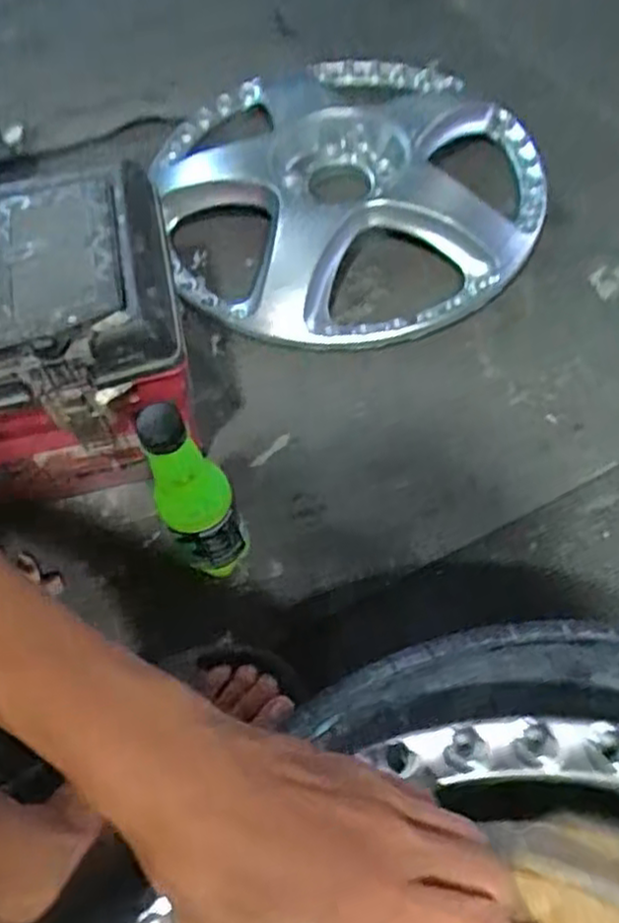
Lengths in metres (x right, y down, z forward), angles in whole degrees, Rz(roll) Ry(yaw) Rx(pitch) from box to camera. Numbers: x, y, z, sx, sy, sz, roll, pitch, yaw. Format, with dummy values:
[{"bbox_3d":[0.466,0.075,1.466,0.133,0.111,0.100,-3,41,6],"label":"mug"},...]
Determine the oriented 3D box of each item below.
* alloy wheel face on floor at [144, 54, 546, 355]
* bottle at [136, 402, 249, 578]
[{"bbox_3d":[0.043,-0.325,0.816,0.418,0.078,0.461,-15,61,-3],"label":"alloy wheel face on floor"},{"bbox_3d":[-0.084,0.032,0.548,0.055,0.210,0.049,-18,61,-4],"label":"bottle"}]

